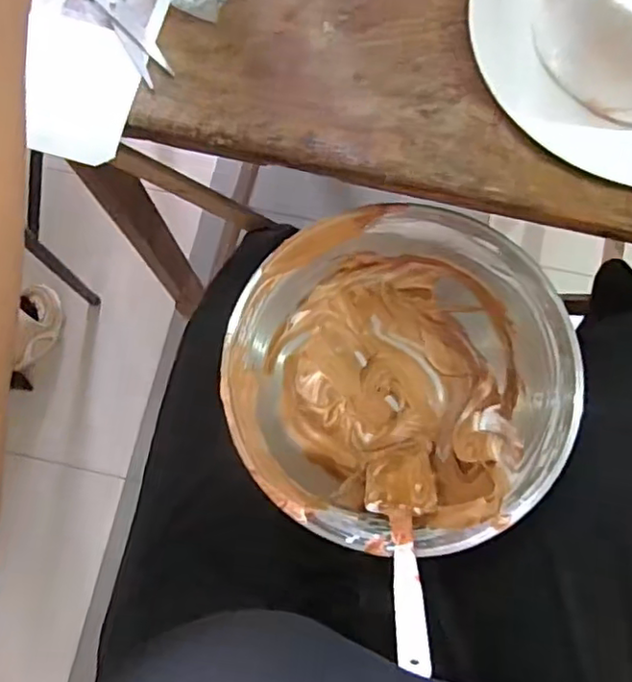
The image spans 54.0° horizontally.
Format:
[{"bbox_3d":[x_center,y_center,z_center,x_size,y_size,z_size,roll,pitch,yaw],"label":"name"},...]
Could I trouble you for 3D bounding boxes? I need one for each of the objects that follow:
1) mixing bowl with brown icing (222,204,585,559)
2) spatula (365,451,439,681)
[{"bbox_3d":[0.059,0.032,0.475,0.233,0.101,0.236,0,76,0],"label":"mixing bowl with brown icing"},{"bbox_3d":[0.057,0.126,0.392,0.047,0.199,0.010,6,110,2],"label":"spatula"}]

